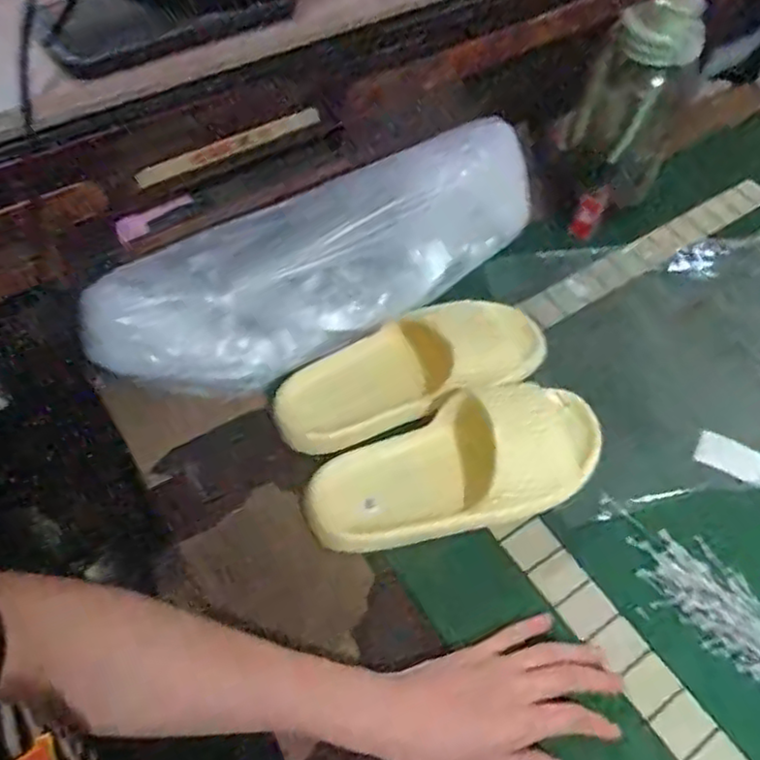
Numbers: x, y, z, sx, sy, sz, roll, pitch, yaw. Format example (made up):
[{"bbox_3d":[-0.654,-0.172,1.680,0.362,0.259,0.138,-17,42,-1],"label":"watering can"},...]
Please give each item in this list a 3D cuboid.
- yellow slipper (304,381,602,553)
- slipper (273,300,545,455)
[{"bbox_3d":[0.065,0.060,0.517,0.242,0.083,0.095,-10,57,-11],"label":"yellow slipper"},{"bbox_3d":[0.030,-0.018,0.572,0.249,0.063,0.096,-16,58,-15],"label":"slipper"}]

